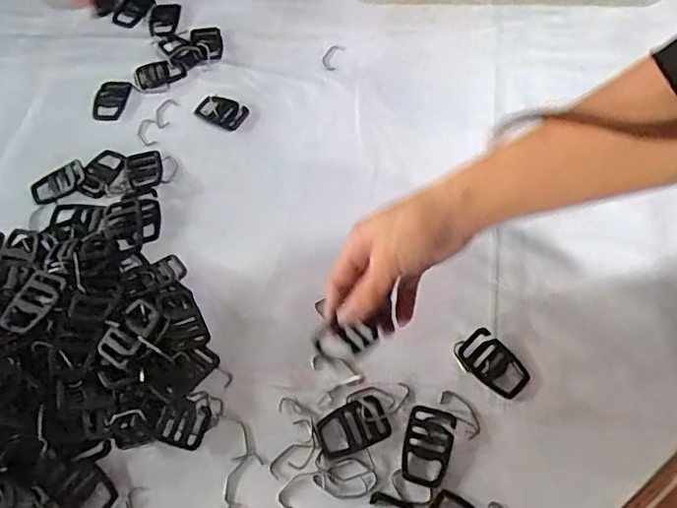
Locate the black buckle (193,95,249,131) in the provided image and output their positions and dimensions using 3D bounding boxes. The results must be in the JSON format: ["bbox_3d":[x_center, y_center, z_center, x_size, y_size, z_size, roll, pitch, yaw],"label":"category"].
[{"bbox_3d":[-0.125,-0.150,0.589,0.055,0.007,0.035,27,65,15],"label":"black buckle"}]

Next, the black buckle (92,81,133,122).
[{"bbox_3d":[-0.244,-0.165,0.598,0.032,0.009,0.058,8,62,6],"label":"black buckle"}]

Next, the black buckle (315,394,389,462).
[{"bbox_3d":[0.011,0.132,0.426,0.054,0.004,0.035,-20,63,-9],"label":"black buckle"}]

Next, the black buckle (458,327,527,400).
[{"bbox_3d":[0.124,0.087,0.443,0.033,0.010,0.055,-41,68,-19],"label":"black buckle"}]

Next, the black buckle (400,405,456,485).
[{"bbox_3d":[0.067,0.144,0.417,0.034,0.006,0.055,12,62,8],"label":"black buckle"}]

